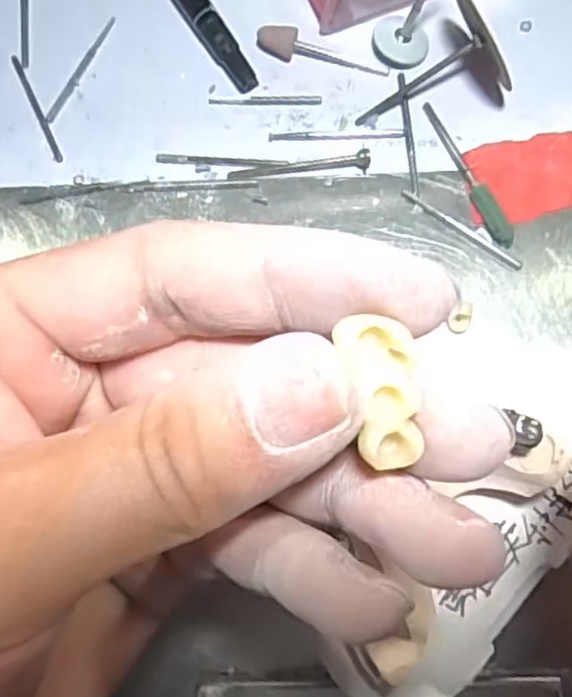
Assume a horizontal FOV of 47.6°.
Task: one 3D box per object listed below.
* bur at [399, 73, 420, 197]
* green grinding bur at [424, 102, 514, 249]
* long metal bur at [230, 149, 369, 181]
[{"bbox_3d":[0.040,-0.071,0.211,0.004,0.004,0.043,-5,82,3],"label":"bur"},{"bbox_3d":[0.058,-0.057,0.206,0.007,0.006,0.054,-25,81,0],"label":"green grinding bur"},{"bbox_3d":[0.004,-0.060,0.211,0.046,0.004,0.006,-5,82,3],"label":"long metal bur"}]

